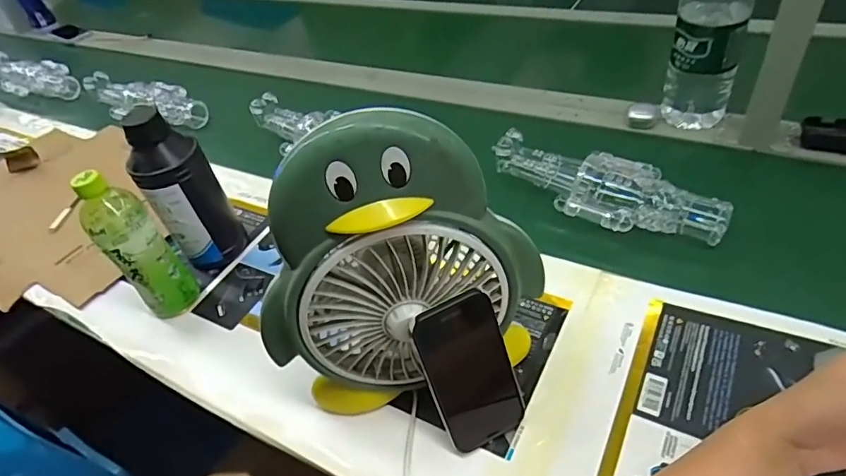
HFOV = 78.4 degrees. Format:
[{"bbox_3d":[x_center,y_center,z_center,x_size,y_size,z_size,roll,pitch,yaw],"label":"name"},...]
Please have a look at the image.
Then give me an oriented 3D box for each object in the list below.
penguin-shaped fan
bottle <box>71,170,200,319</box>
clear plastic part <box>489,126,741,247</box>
[{"bbox_3d":[-0.017,0.042,0.459,0.252,0.290,0.085,-23,44,-10],"label":"penguin-shaped fan"},{"bbox_3d":[-0.338,0.008,0.618,0.065,0.203,0.055,-35,49,-22],"label":"bottle"},{"bbox_3d":[0.239,-0.065,0.684,0.290,0.075,0.119,31,59,35],"label":"clear plastic part"}]

